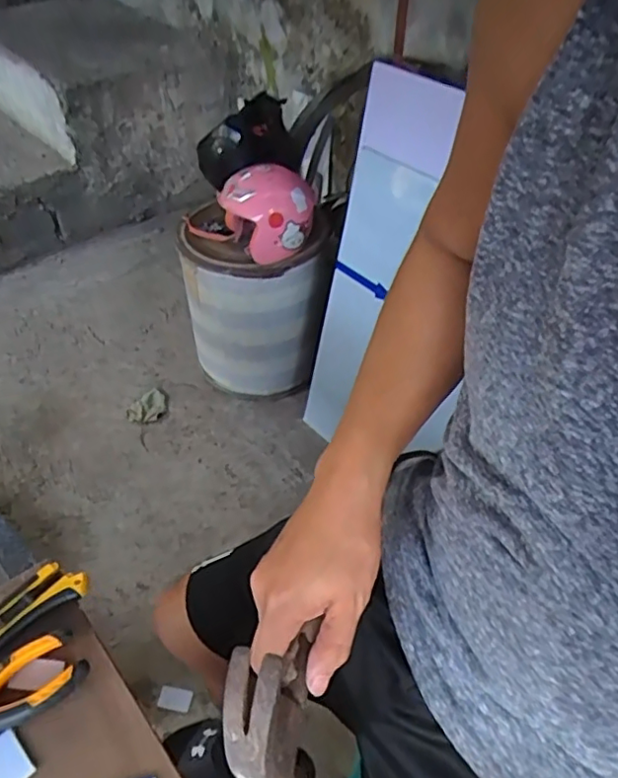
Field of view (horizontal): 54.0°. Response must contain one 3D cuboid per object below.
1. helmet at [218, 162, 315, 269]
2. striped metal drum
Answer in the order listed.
[{"bbox_3d":[-0.094,-0.441,1.489,0.205,0.167,0.175,-20,48,-23],"label":"helmet"},{"bbox_3d":[-0.142,-0.242,1.727,0.389,0.452,0.310,-7,44,-11],"label":"striped metal drum"}]

